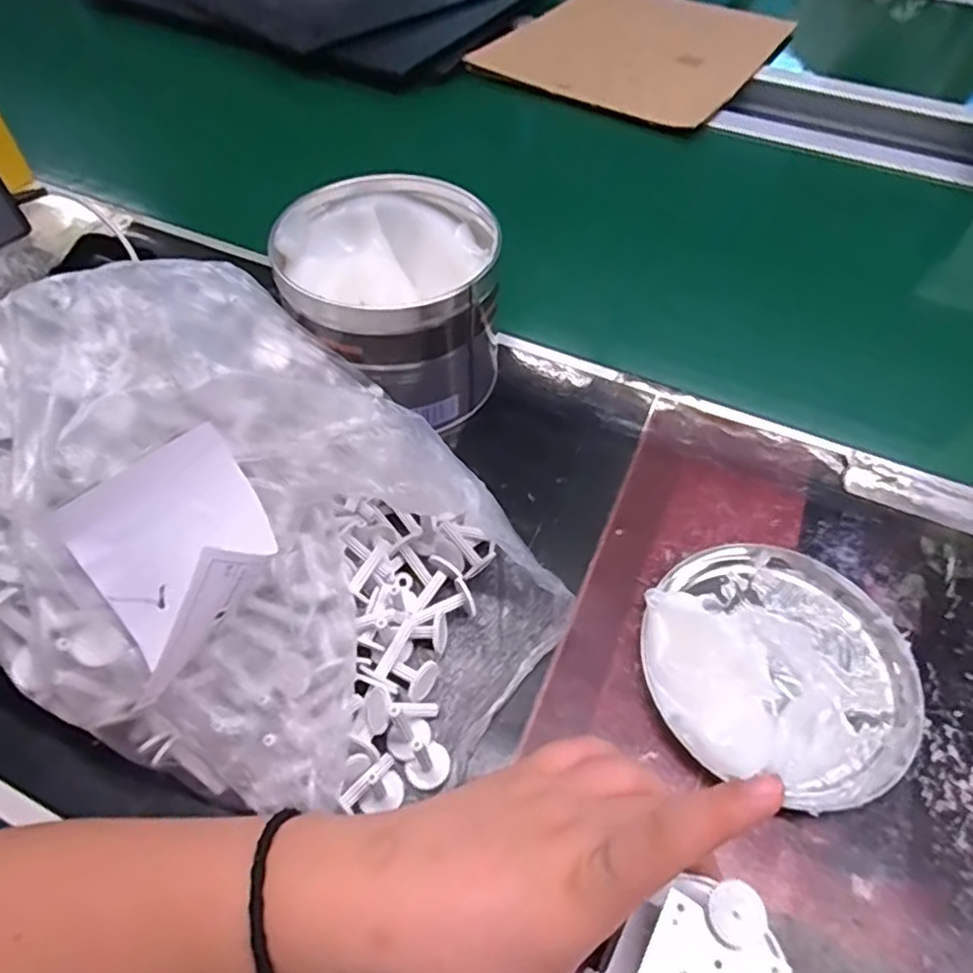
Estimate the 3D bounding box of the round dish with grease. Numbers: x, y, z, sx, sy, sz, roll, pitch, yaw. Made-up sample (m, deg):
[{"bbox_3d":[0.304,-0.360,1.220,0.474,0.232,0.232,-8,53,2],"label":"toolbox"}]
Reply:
[{"bbox_3d":[0.143,0.082,0.316,0.127,0.028,0.122,1,53,-1],"label":"round dish with grease"}]

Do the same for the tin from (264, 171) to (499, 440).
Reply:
[{"bbox_3d":[-0.057,-0.109,0.407,0.120,0.102,0.121,1,53,-1],"label":"tin"}]

